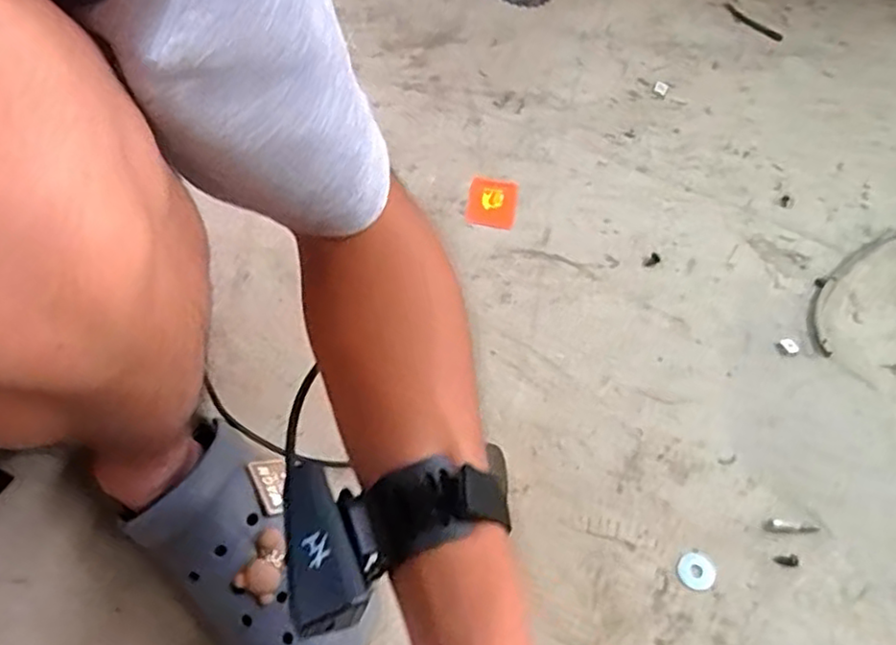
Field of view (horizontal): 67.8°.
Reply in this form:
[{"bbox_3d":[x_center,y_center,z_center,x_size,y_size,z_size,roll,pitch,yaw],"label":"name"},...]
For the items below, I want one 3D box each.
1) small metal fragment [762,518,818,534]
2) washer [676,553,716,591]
[{"bbox_3d":[0.283,0.169,0.549,0.045,0.005,0.011,6,56,-1],"label":"small metal fragment"},{"bbox_3d":[0.197,0.197,0.529,0.029,0.004,0.028,2,57,-4],"label":"washer"}]

